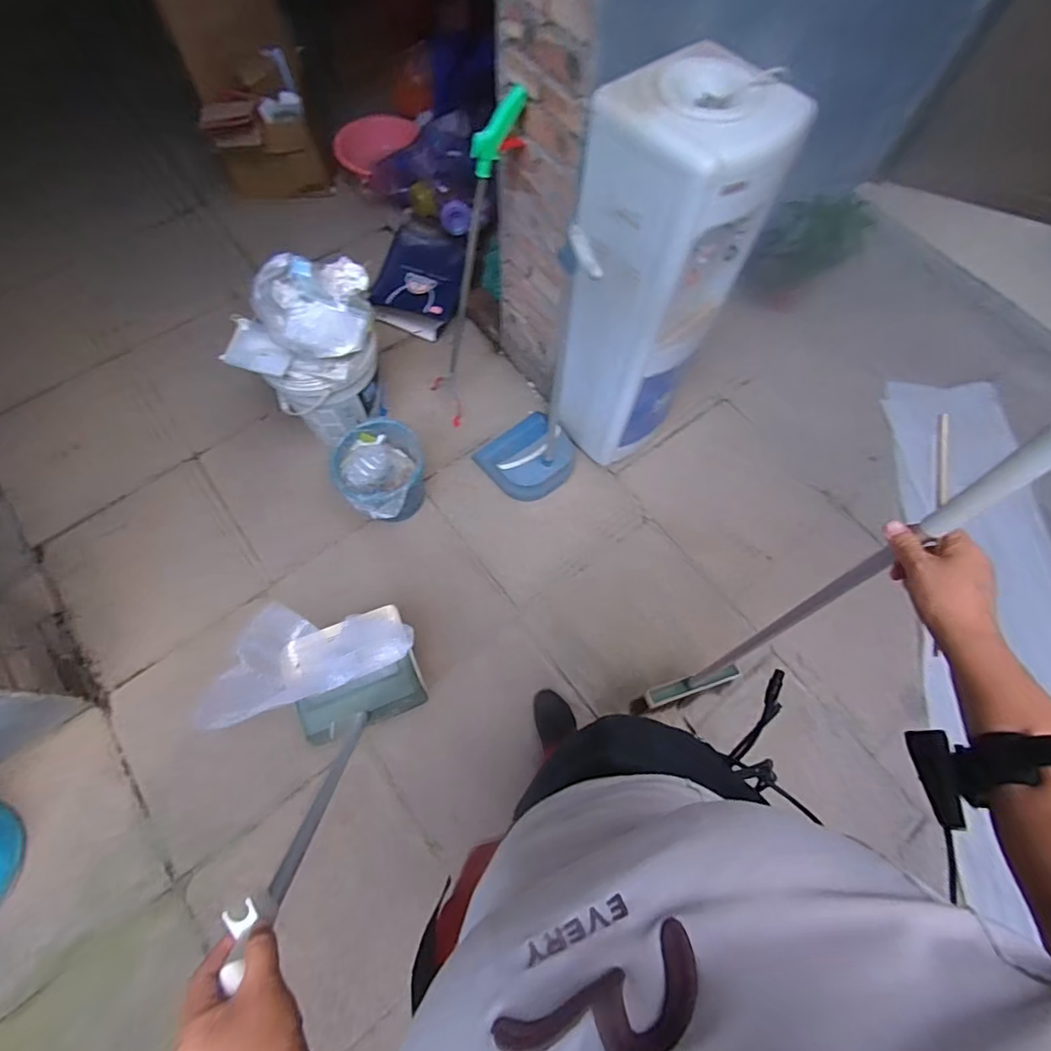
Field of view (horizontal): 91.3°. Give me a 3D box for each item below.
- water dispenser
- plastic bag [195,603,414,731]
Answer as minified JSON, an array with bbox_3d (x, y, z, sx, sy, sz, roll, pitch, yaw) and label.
[{"bbox_3d":[0.273,-0.531,1.208,0.285,0.822,0.301,-38,77,-19],"label":"water dispenser"},{"bbox_3d":[-0.461,0.259,1.090,0.405,0.105,0.204,-15,71,-13],"label":"plastic bag"}]

